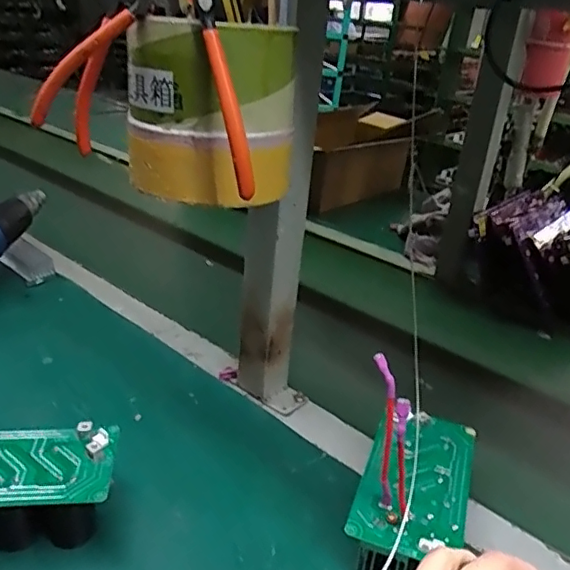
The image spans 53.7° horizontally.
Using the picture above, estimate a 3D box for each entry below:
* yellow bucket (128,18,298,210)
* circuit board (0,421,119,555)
[{"bbox_3d":[-0.054,-0.126,0.410,0.095,0.116,0.095,4,26,-2],"label":"yellow bucket"},{"bbox_3d":[-0.208,0.158,0.434,0.150,0.067,0.080,2,26,-7],"label":"circuit board"}]

